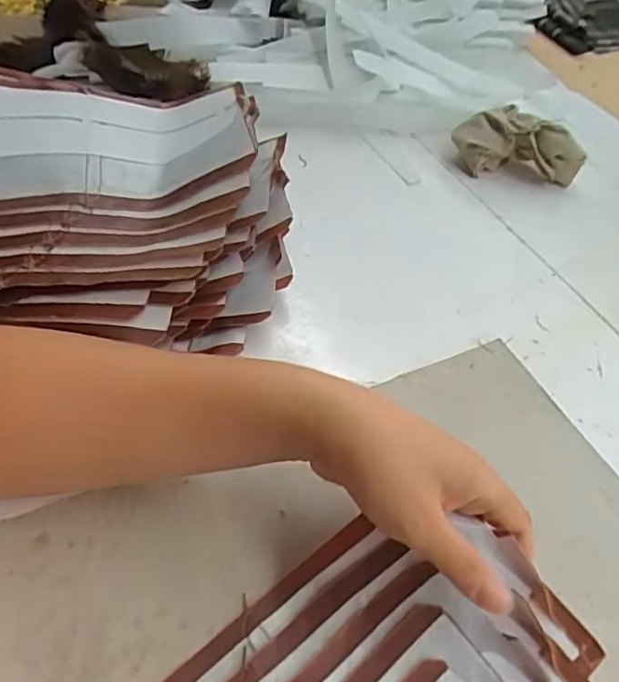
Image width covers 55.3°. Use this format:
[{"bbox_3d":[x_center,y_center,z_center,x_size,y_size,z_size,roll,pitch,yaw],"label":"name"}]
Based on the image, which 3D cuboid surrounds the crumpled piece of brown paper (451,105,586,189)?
[{"bbox_3d":[0.187,-0.175,0.533,0.107,0.051,0.040,7,50,3],"label":"crumpled piece of brown paper"}]

